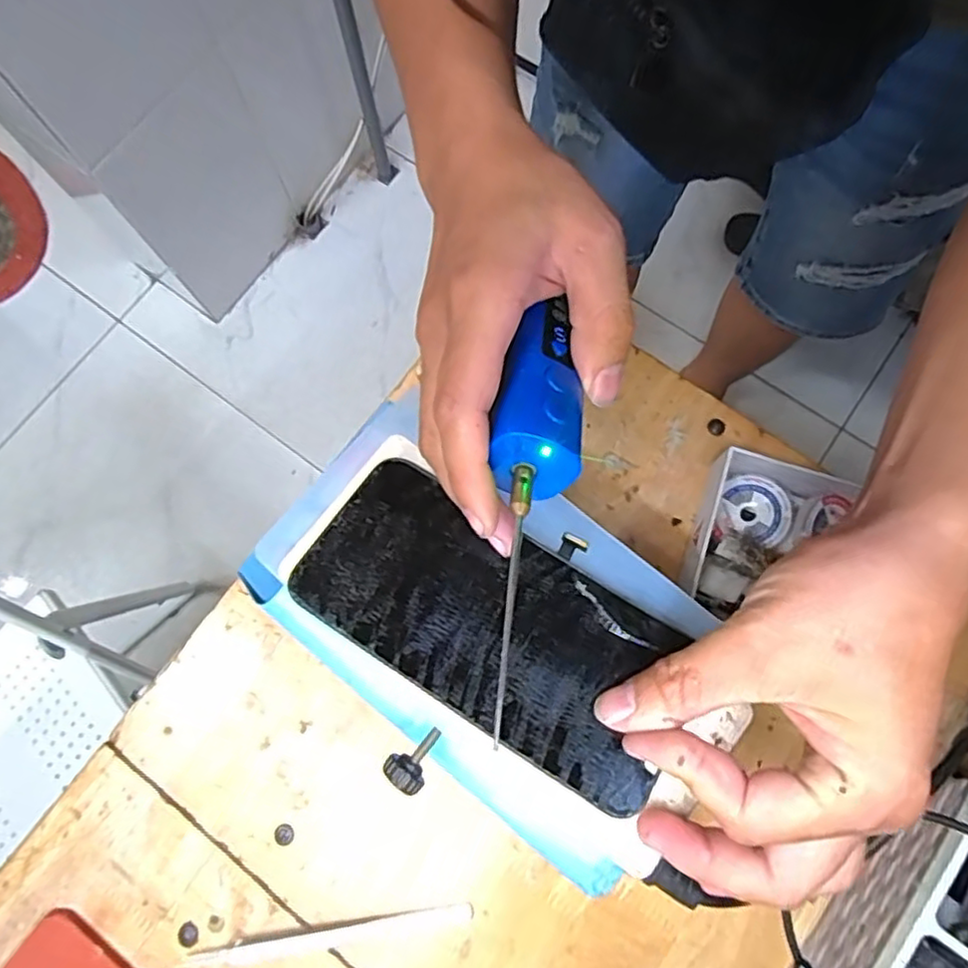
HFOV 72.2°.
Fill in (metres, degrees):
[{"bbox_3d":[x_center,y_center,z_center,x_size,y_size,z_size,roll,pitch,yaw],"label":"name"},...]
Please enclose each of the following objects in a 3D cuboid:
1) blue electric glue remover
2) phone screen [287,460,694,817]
[{"bbox_3d":[0.017,0.001,0.239,0.032,0.022,0.164,7,65,4],"label":"blue electric glue remover"},{"bbox_3d":[0.002,0.051,0.262,0.151,0.008,0.073,31,67,10],"label":"phone screen"}]

